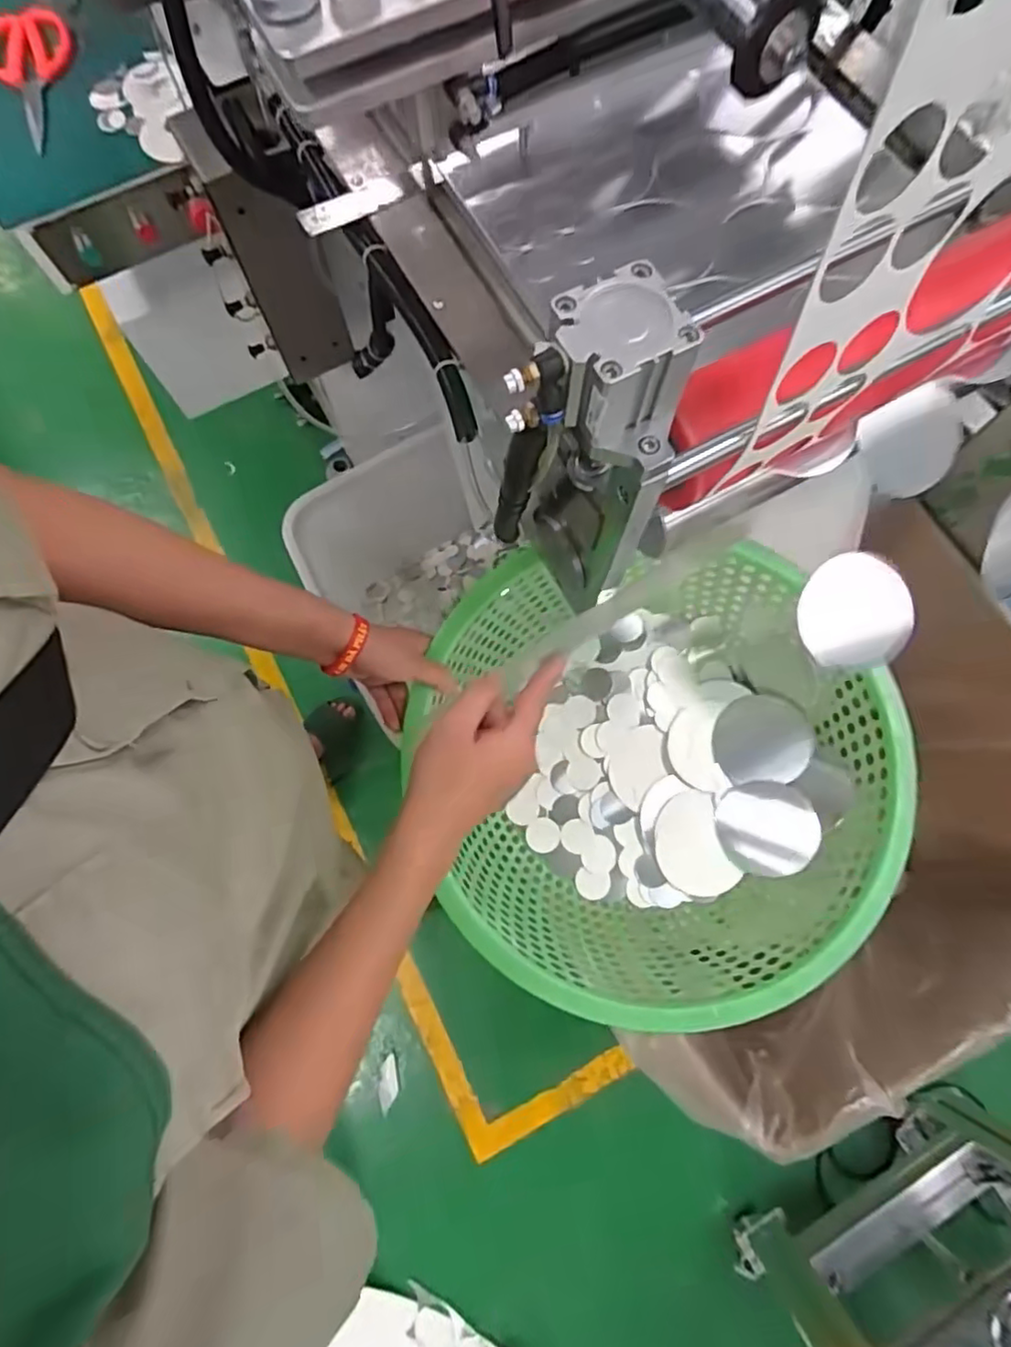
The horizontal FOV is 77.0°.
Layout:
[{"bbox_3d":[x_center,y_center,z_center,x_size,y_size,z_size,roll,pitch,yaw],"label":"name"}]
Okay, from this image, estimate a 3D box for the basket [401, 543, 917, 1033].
[{"bbox_3d":[0.142,0.097,0.605,0.383,0.154,0.386,-6,75,-2],"label":"basket"}]

